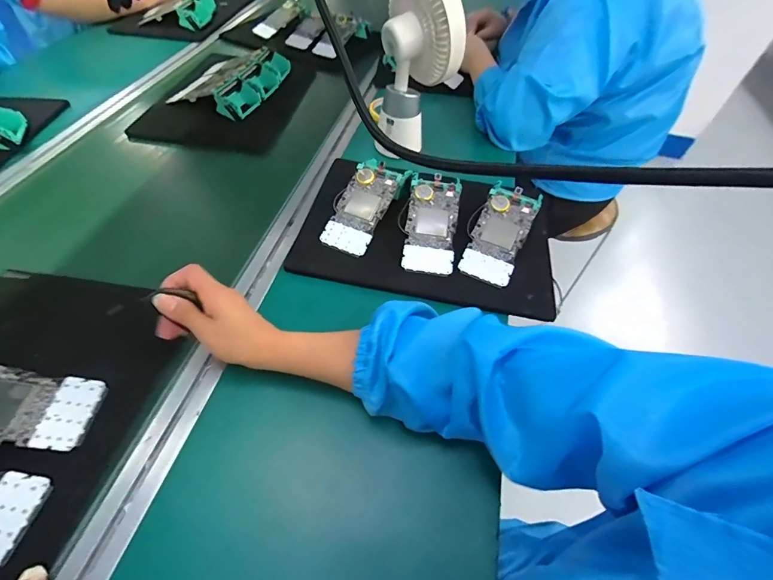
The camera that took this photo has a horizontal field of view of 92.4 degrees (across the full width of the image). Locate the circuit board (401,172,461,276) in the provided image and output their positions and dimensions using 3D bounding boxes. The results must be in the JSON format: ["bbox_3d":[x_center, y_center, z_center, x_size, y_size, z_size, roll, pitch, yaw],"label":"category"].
[{"bbox_3d":[0.061,-0.091,0.504,0.066,0.004,0.148,8,71,3],"label":"circuit board"}]

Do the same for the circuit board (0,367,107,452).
[{"bbox_3d":[-0.345,0.102,0.333,0.139,0.004,0.066,15,50,-17],"label":"circuit board"}]

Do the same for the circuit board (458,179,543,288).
[{"bbox_3d":[0.155,-0.077,0.500,0.066,0.015,0.153,23,72,14],"label":"circuit board"}]

